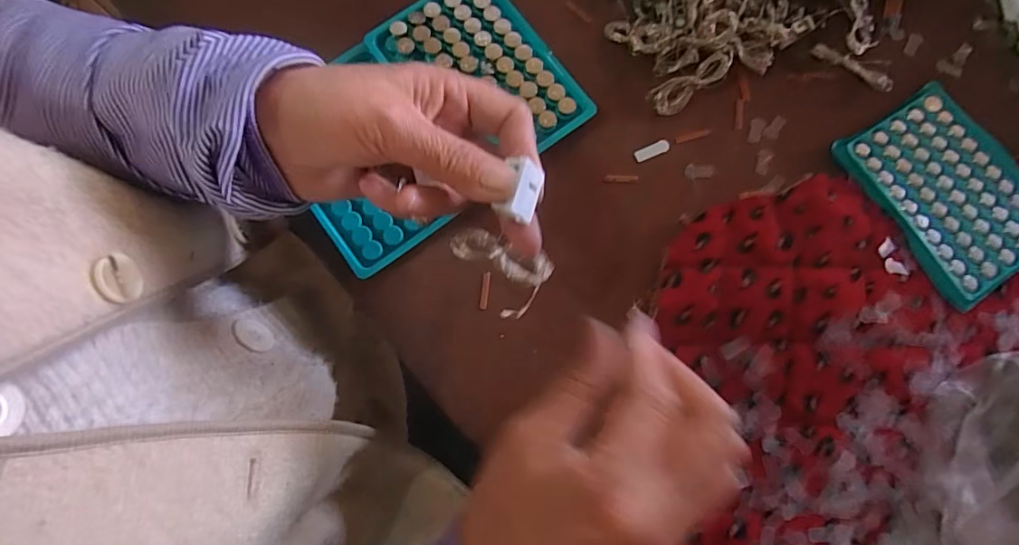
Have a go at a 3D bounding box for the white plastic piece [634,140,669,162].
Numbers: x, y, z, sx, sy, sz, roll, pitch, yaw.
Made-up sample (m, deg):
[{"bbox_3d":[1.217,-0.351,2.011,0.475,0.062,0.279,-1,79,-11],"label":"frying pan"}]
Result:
[{"bbox_3d":[0.095,-0.081,0.337,0.024,0.004,0.008,-22,80,-4],"label":"white plastic piece"}]

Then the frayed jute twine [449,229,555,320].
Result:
[{"bbox_3d":[-0.007,-0.003,0.261,0.052,0.010,0.035,34,81,2],"label":"frayed jute twine"}]

